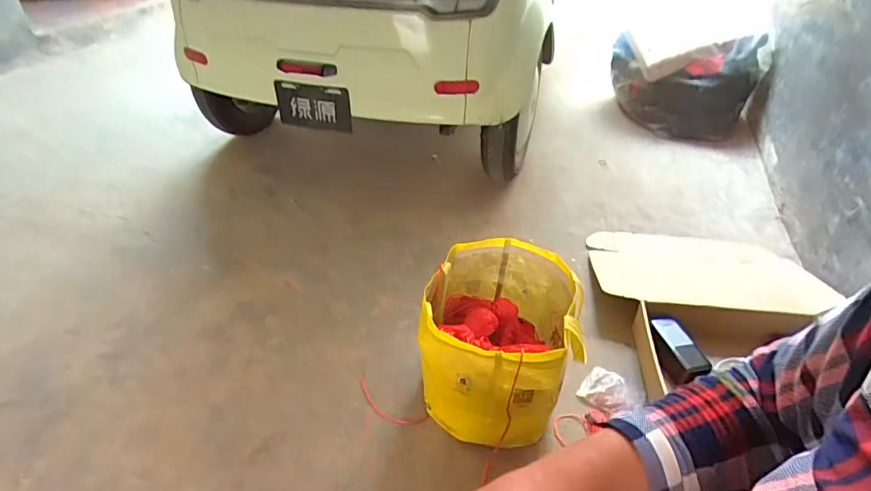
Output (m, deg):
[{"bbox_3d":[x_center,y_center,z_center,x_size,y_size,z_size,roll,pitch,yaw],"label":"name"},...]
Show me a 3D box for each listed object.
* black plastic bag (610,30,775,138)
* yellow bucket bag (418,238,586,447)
[{"bbox_3d":[0.810,-0.522,1.609,0.452,0.268,0.232,12,41,14],"label":"black plastic bag"},{"bbox_3d":[0.106,0.163,0.806,0.233,0.245,0.230,9,41,11],"label":"yellow bucket bag"}]

